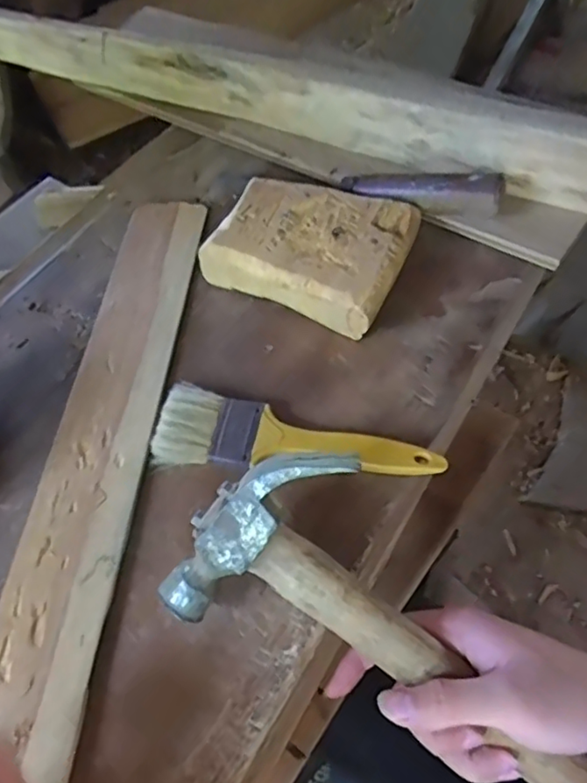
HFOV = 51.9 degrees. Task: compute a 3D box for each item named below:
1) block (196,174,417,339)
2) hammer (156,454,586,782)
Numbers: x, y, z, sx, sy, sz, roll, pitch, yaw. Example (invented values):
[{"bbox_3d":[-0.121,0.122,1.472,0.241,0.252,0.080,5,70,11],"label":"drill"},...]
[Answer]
[{"bbox_3d":[0.012,-0.104,0.436,0.135,0.035,0.100,19,60,16],"label":"block"},{"bbox_3d":[0.058,0.130,0.327,0.247,0.031,0.114,38,100,-7],"label":"hammer"}]

